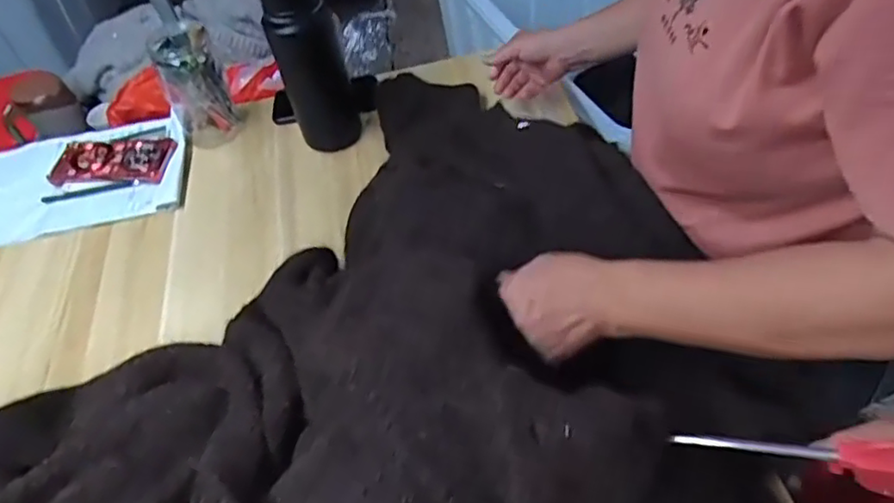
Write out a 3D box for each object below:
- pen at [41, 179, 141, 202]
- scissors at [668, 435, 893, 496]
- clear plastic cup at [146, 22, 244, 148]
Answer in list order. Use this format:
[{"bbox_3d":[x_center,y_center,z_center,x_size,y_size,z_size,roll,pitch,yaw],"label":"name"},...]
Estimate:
[{"bbox_3d":[-0.480,-0.081,0.838,0.133,0.009,0.014,-9,49,-2],"label":"pen"},{"bbox_3d":[0.212,0.115,0.352,0.152,0.043,0.013,5,49,21],"label":"scissors"},{"bbox_3d":[-0.349,-0.226,0.859,0.080,0.166,0.072,-31,53,-18],"label":"clear plastic cup"}]

